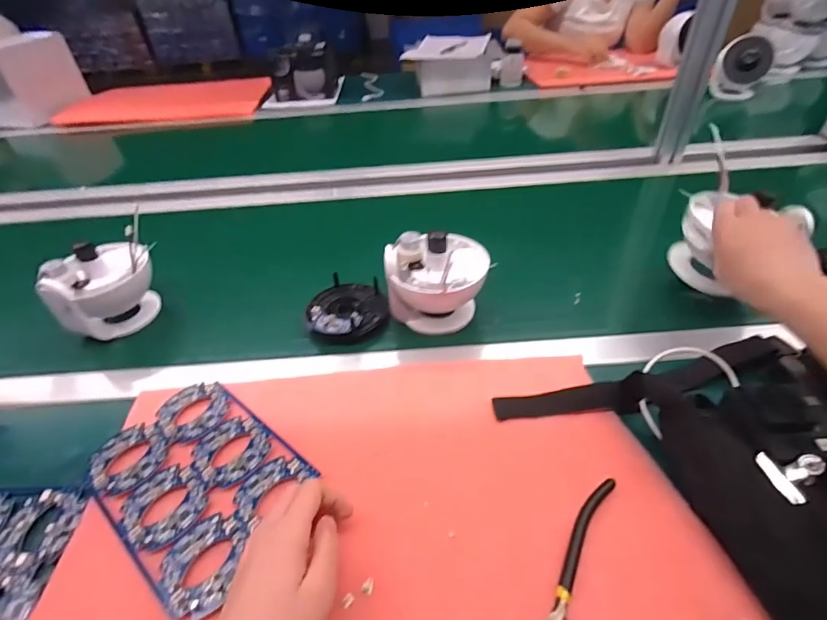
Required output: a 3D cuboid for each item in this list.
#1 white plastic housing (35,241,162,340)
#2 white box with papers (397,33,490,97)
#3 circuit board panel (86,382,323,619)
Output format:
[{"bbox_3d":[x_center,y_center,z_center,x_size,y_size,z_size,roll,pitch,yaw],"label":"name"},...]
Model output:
[{"bbox_3d":[-0.382,-0.026,0.550,0.110,0.110,0.070,-24,45,-21],"label":"white plastic housing"},{"bbox_3d":[0.106,-0.738,1.325,0.256,0.120,0.196,1,42,6],"label":"white box with papers"},{"bbox_3d":[-0.191,0.146,0.389,0.193,0.004,0.138,27,51,30],"label":"circuit board panel"}]

